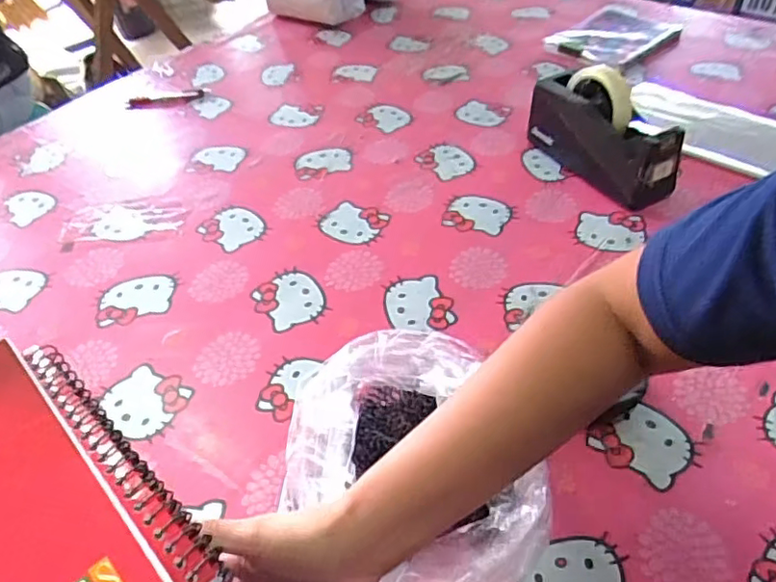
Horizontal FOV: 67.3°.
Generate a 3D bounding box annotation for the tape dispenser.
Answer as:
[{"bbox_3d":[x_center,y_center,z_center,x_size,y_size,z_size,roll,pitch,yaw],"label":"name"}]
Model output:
[{"bbox_3d":[0.270,-0.203,0.737,0.059,0.125,0.213,-27,50,-21],"label":"tape dispenser"}]

